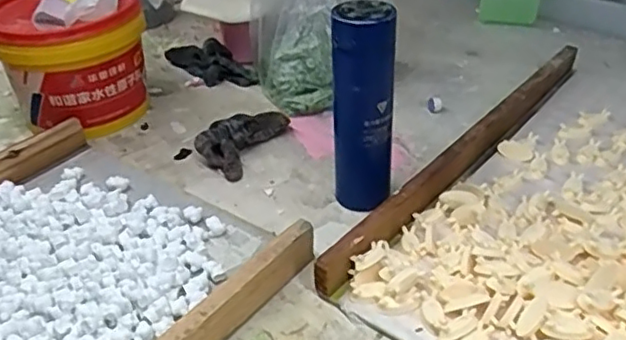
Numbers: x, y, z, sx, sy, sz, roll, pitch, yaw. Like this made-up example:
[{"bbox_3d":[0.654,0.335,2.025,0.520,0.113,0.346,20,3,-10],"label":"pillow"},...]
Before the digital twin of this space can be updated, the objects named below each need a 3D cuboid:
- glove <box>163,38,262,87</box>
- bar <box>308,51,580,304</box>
[{"bbox_3d":[-0.173,-0.181,1.015,0.194,0.047,0.066,27,45,37],"label":"glove"},{"bbox_3d":[0.200,-0.025,0.759,0.023,0.049,0.588,24,43,34],"label":"bar"}]

